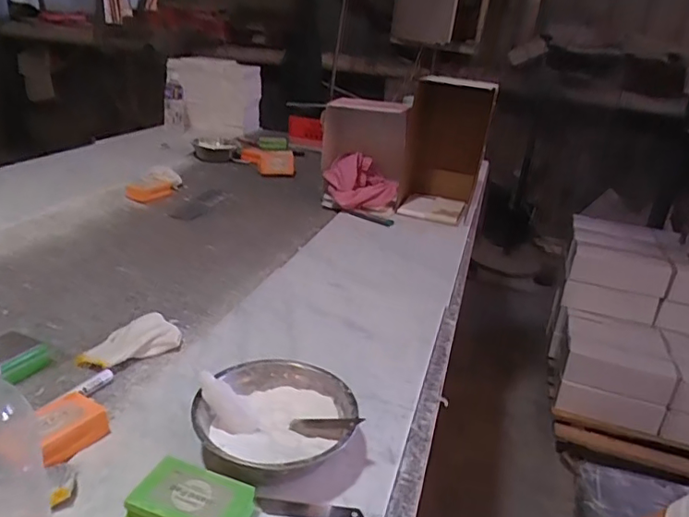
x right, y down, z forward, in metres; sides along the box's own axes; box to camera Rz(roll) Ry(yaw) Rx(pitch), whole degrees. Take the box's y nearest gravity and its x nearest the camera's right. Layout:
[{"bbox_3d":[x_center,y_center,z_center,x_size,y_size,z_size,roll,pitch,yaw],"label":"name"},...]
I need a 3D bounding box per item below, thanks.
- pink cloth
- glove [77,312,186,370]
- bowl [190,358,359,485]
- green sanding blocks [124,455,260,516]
[{"bbox_3d":[0.041,-0.183,1.331,0.165,0.128,0.072,2,25,-8],"label":"pink cloth"},{"bbox_3d":[-0.280,0.108,0.708,0.124,0.027,0.065,-16,30,-38],"label":"glove"},{"bbox_3d":[-0.073,0.161,0.580,0.158,0.058,0.158,3,23,-1],"label":"bowl"},{"bbox_3d":[-0.128,0.210,0.465,0.098,0.027,0.061,10,24,13],"label":"green sanding blocks"}]

